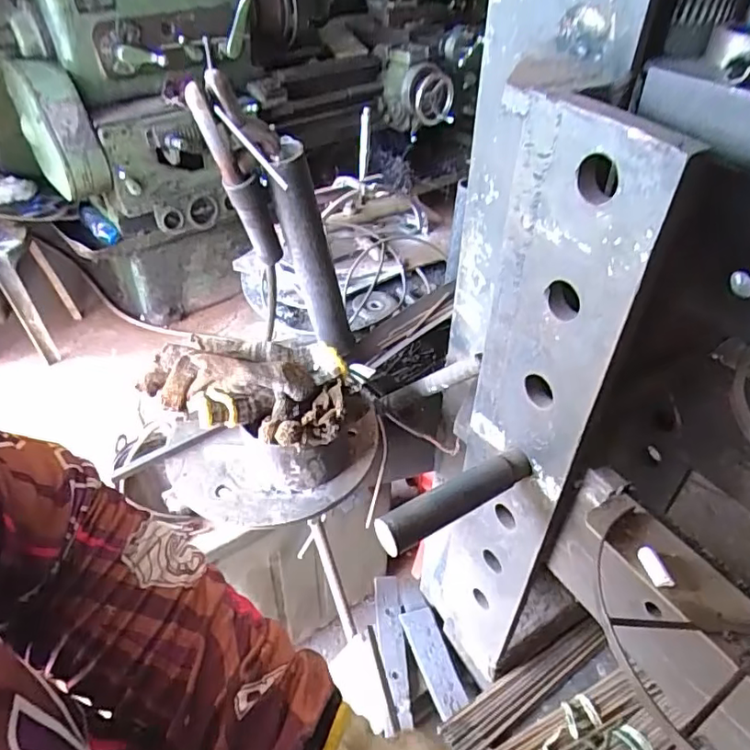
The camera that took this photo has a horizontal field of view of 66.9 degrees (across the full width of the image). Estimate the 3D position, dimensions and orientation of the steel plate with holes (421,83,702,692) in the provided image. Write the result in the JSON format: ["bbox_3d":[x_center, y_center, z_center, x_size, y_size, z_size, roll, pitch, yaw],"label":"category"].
[{"bbox_3d":[0.133,0.106,0.593,0.018,0.720,0.147,-24,46,-25],"label":"steel plate with holes"}]

